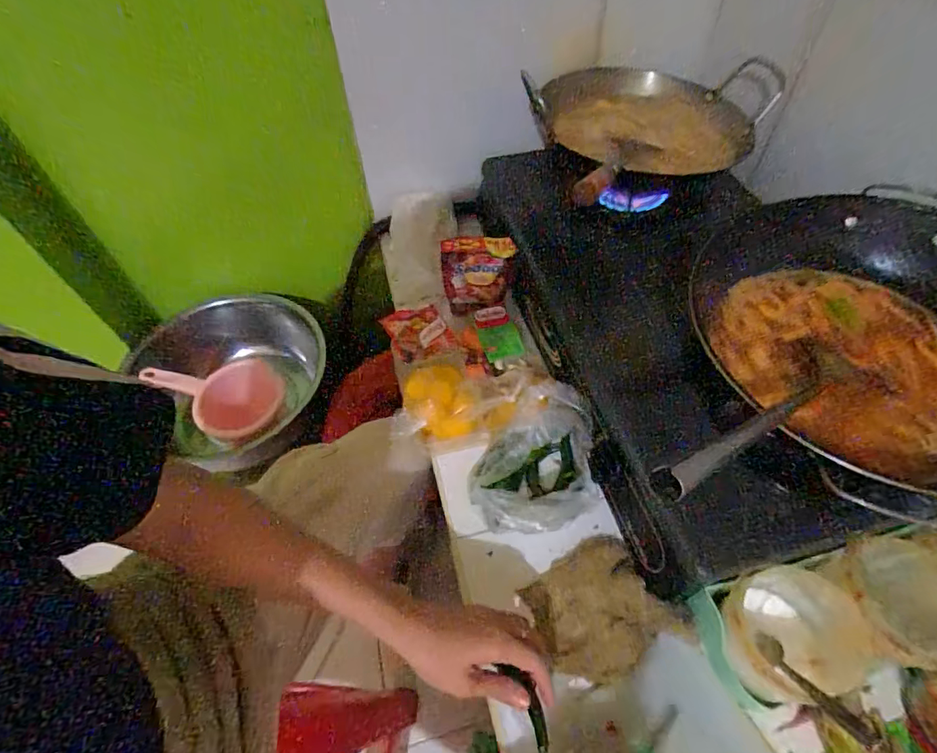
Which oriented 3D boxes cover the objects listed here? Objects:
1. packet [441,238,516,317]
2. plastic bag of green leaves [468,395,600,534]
[{"bbox_3d":[0.014,-0.146,0.711,0.102,0.113,0.013,0,33,0],"label":"packet"},{"bbox_3d":[0.075,0.114,0.559,0.132,0.096,0.117,-8,54,-4],"label":"plastic bag of green leaves"}]

